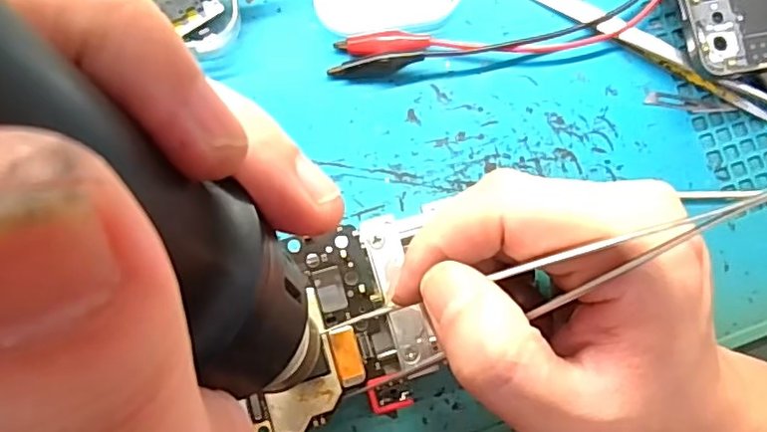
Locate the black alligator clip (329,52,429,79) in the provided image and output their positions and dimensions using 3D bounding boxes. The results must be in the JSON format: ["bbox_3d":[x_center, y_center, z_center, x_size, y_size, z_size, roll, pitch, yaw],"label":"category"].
[{"bbox_3d":[-0.003,-0.062,0.253,0.038,0.009,0.008,-13,84,-5],"label":"black alligator clip"}]

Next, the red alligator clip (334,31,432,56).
[{"bbox_3d":[0.000,-0.071,0.255,0.038,0.004,0.009,-7,83,-4],"label":"red alligator clip"}]

